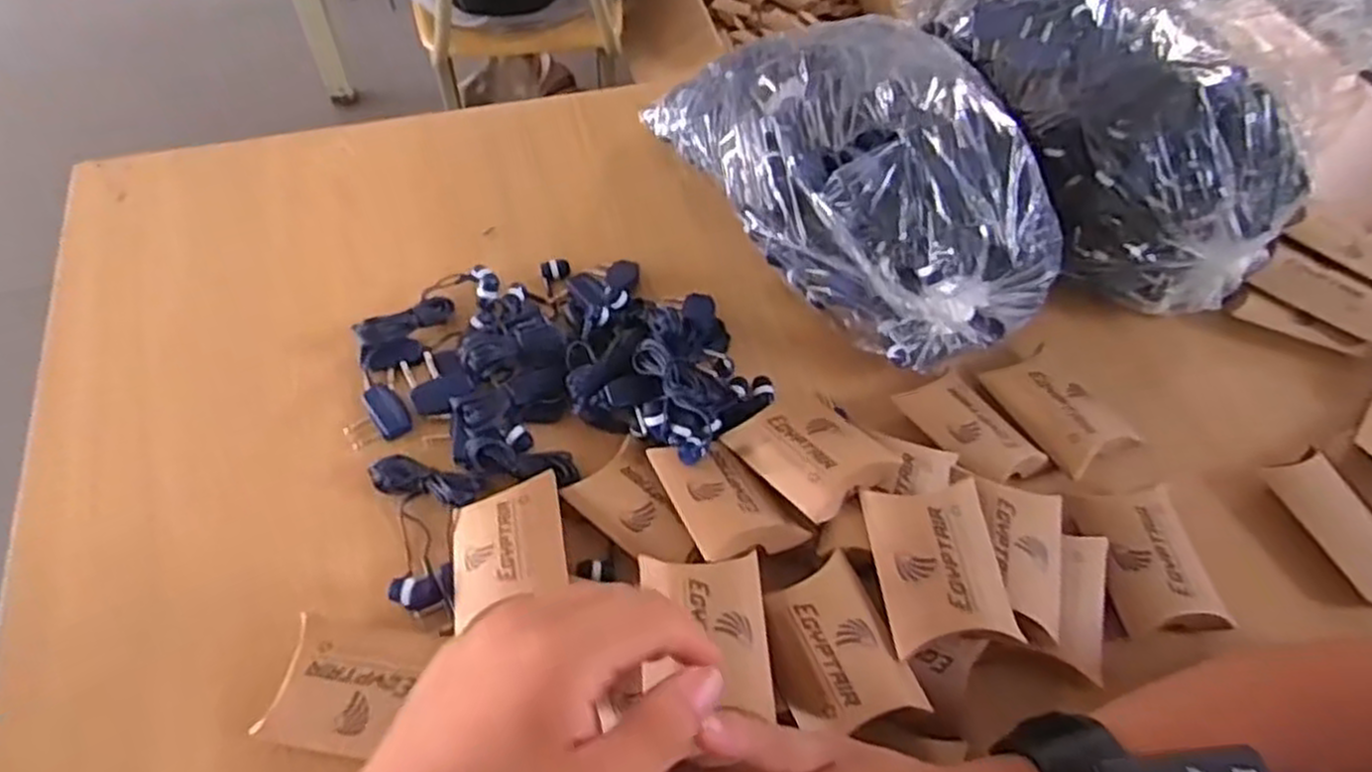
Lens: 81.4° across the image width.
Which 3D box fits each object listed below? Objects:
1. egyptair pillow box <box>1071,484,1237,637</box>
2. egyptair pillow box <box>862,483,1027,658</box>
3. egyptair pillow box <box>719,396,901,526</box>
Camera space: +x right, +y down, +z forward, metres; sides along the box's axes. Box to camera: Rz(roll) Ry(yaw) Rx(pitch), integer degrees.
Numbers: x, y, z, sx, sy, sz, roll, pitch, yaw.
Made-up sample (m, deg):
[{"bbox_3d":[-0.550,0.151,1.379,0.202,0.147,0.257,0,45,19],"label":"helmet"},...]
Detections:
[{"bbox_3d":[0.237,0.087,0.405,0.054,0.012,0.072,-3,56,-6],"label":"egyptair pillow box"},{"bbox_3d":[0.116,0.081,0.367,0.054,0.017,0.072,-6,56,-8],"label":"egyptair pillow box"},{"bbox_3d":[0.064,0.032,0.407,0.056,0.016,0.071,-35,49,-13],"label":"egyptair pillow box"}]

